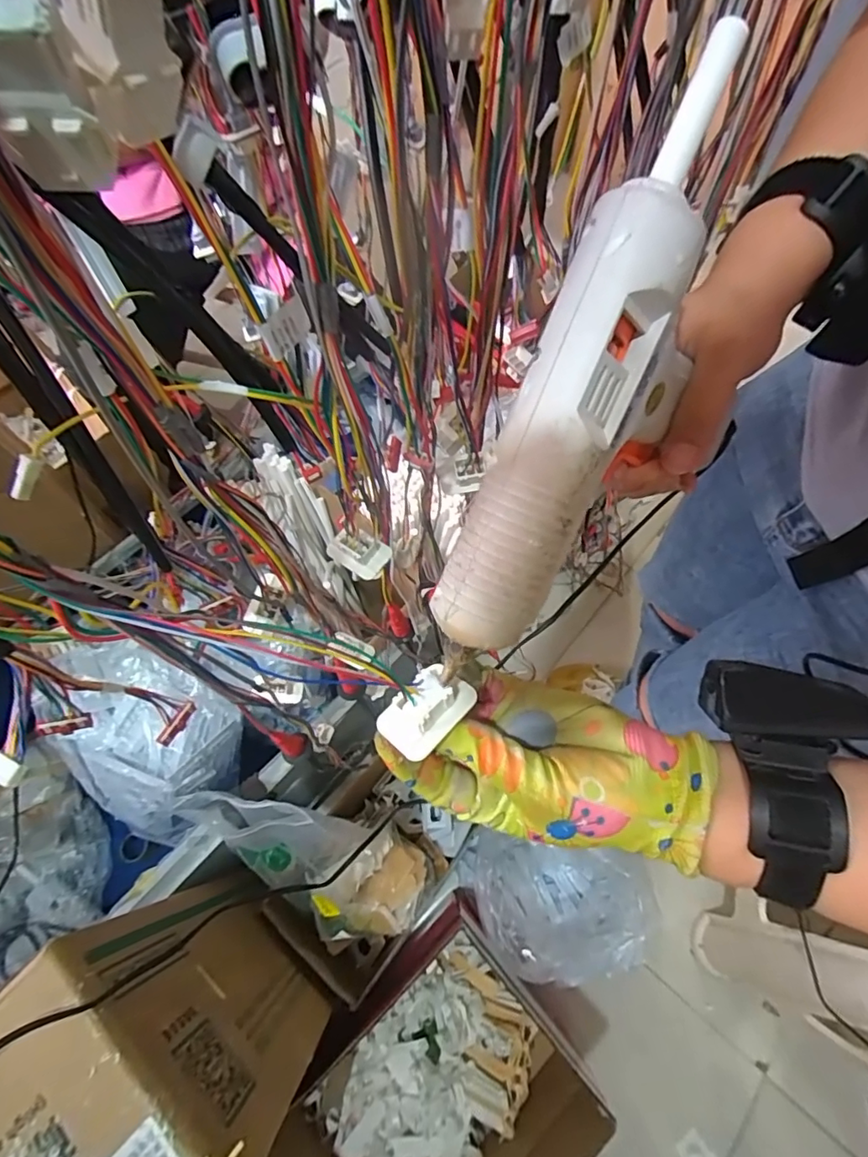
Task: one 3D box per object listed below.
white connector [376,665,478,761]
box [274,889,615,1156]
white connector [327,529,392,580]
[{"bbox_3d":[-0.003,0.057,0.229,0.042,0.018,0.025,-38,70,-16],"label":"white connector"},{"bbox_3d":[-0.014,0.672,0.673,0.371,0.212,0.273,-42,71,-17],"label":"box"},{"bbox_3d":[-0.052,-0.022,0.360,0.041,0.019,0.027,33,69,15],"label":"white connector"}]

